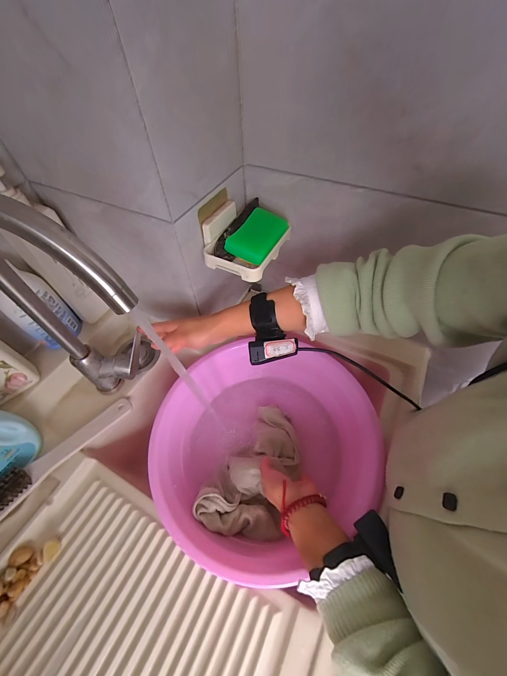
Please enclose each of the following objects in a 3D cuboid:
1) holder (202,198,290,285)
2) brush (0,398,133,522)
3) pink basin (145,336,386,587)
[{"bbox_3d":[-0.005,-0.154,0.392,0.101,0.046,0.148,23,58,16],"label":"holder"},{"bbox_3d":[-0.304,0.184,0.408,0.036,0.045,0.248,37,63,24],"label":"brush"},{"bbox_3d":[0.022,0.185,0.444,0.349,0.121,0.318,-1,54,1],"label":"pink basin"}]

